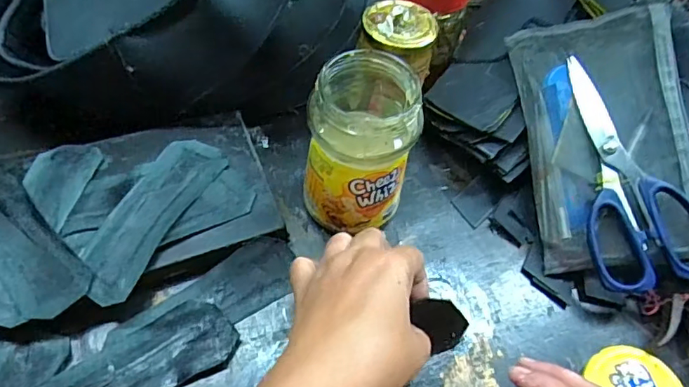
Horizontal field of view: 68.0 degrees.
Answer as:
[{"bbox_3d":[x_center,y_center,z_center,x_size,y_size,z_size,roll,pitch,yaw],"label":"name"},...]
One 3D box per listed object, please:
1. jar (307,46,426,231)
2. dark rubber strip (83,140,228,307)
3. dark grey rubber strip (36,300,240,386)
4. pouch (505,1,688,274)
[{"bbox_3d":[0.013,-0.028,0.377,0.069,0.132,0.074,3,54,-5],"label":"jar"},{"bbox_3d":[-0.143,0.013,0.381,0.048,0.005,0.144,22,55,9],"label":"dark rubber strip"},{"bbox_3d":[-0.147,0.121,0.332,0.151,0.007,0.055,-28,62,-24],"label":"dark grey rubber strip"},{"bbox_3d":[0.212,-0.048,0.413,0.124,0.021,0.205,-8,77,6],"label":"pouch"}]

